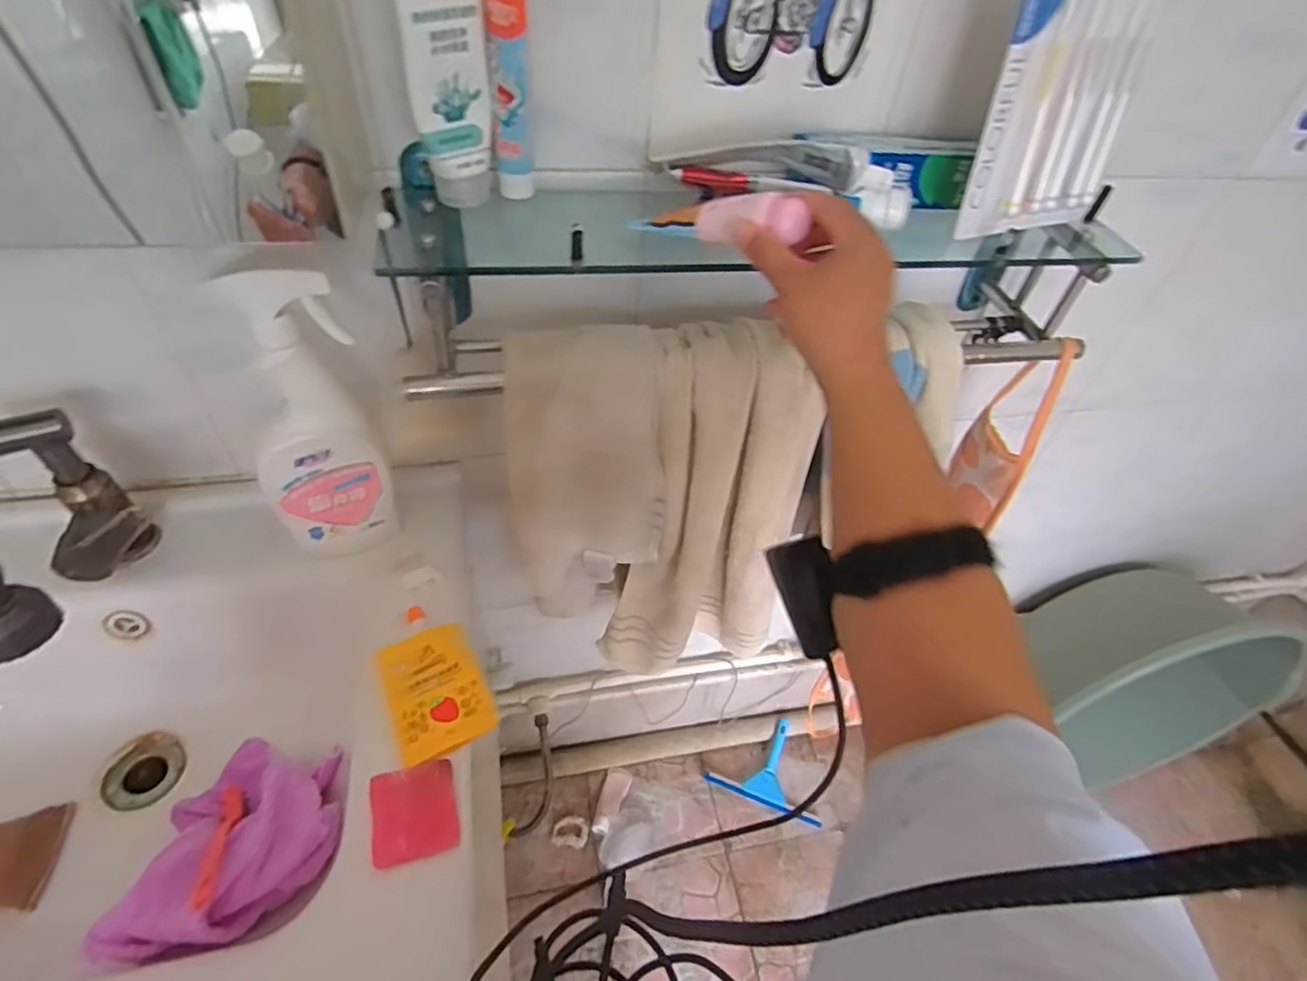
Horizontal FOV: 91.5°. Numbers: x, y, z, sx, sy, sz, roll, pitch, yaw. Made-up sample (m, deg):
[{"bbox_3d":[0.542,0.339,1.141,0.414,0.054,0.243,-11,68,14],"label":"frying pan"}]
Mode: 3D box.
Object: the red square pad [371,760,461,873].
[{"bbox_3d":[-0.171,0.230,0.456,0.057,0.008,0.061,-11,49,-16],"label":"red square pad"}]

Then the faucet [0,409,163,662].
[{"bbox_3d":[-0.451,0.053,0.481,0.105,0.169,0.204,-16,51,-21],"label":"faucet"}]

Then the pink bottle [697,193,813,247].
[{"bbox_3d":[0.061,-0.171,0.399,0.068,0.023,0.026,8,44,25],"label":"pink bottle"}]

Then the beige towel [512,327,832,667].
[{"bbox_3d":[0.005,0.035,0.654,0.275,0.427,0.082,-3,47,-10],"label":"beige towel"}]

